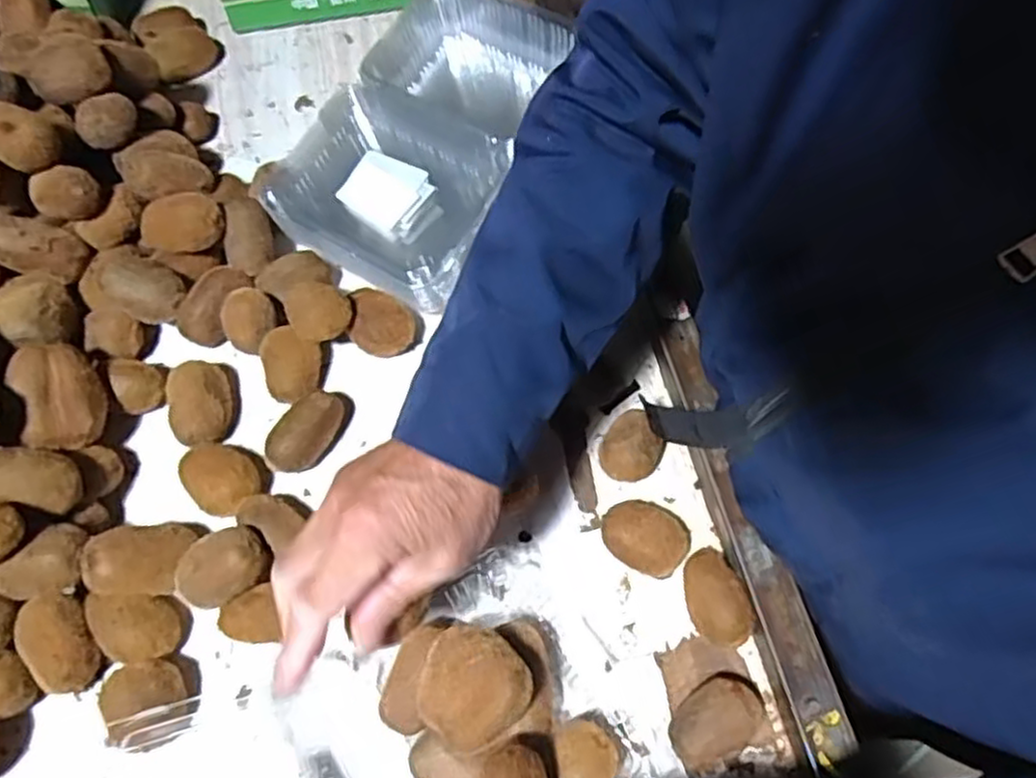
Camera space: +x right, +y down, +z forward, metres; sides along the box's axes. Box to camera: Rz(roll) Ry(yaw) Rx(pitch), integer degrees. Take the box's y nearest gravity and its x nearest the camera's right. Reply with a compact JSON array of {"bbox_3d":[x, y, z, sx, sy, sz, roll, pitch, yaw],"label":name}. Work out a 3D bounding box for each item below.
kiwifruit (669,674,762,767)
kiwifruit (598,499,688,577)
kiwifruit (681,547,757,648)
[{"bbox_3d":[0.115,0.196,0.436,0.058,0.034,0.037,-28,65,-14],"label":"kiwifruit"},{"bbox_3d":[0.085,0.098,0.493,0.055,0.033,0.048,33,67,16],"label":"kiwifruit"},{"bbox_3d":[0.124,0.133,0.468,0.034,0.037,0.062,-7,62,-3],"label":"kiwifruit"}]

